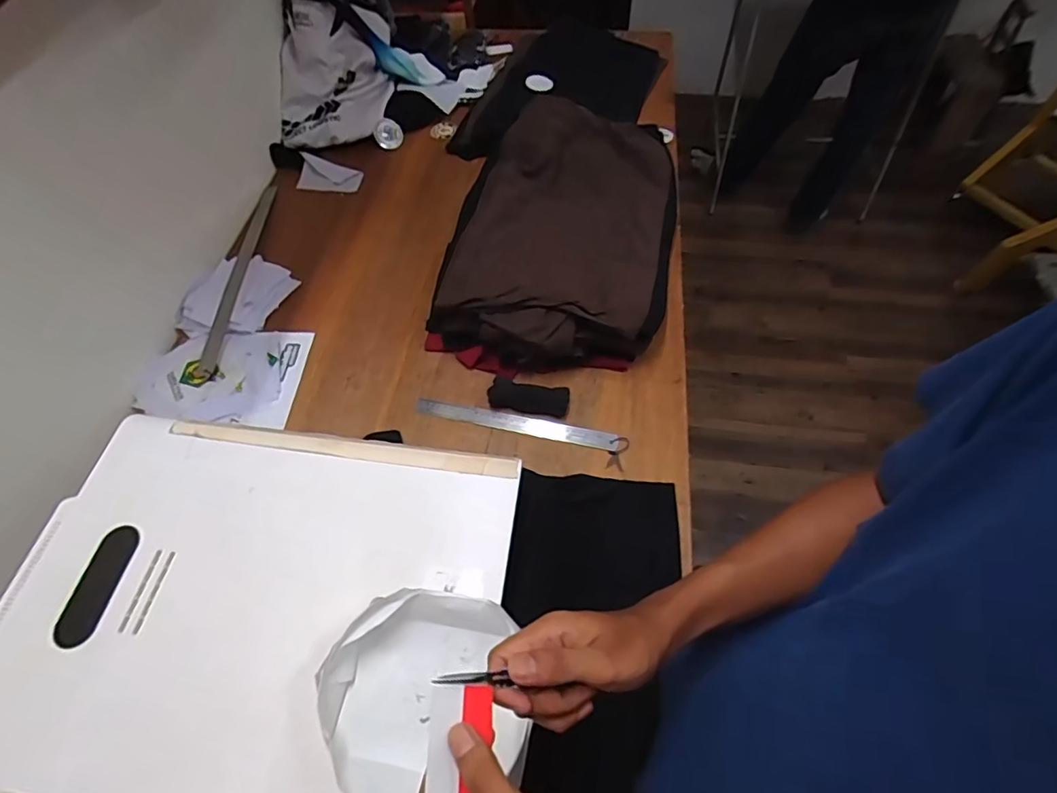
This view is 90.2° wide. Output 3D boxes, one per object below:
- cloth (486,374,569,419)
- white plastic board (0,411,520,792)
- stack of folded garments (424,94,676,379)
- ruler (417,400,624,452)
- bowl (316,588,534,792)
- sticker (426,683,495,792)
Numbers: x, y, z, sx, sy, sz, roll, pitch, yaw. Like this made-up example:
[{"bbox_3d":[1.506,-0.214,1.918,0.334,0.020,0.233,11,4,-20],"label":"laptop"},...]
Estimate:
[{"bbox_3d":[0.000,0.000,0.829,0.123,0.025,0.047,9,60,9],"label":"cloth"},{"bbox_3d":[-0.285,0.215,0.537,0.491,0.023,0.396,5,59,6],"label":"white plastic board"},{"bbox_3d":[0.072,-0.276,0.915,0.347,0.159,0.494,15,61,12],"label":"stack of folded garments"},{"bbox_3d":[-0.021,0.042,0.824,0.316,0.005,0.029,10,64,8],"label":"ruler"},{"bbox_3d":[-0.095,0.266,0.472,0.178,0.053,0.161,-2,59,2],"label":"bowl"},{"bbox_3d":[-0.041,0.211,0.317,0.038,0.010,0.067,1,59,-3],"label":"sticker"}]

